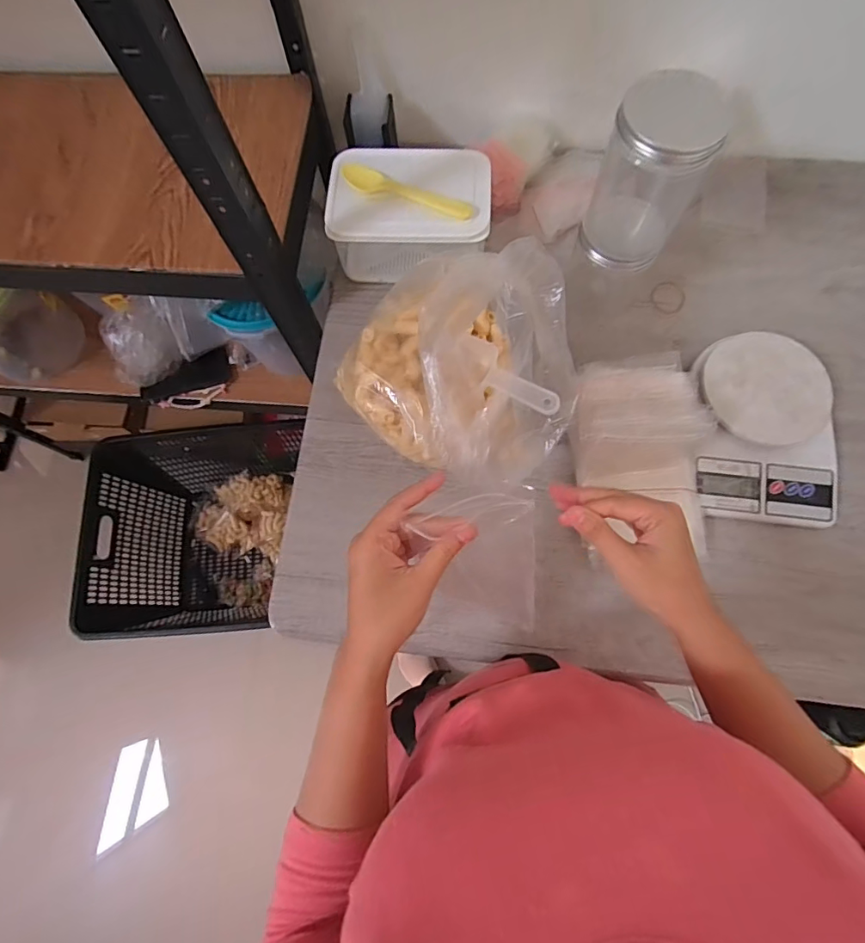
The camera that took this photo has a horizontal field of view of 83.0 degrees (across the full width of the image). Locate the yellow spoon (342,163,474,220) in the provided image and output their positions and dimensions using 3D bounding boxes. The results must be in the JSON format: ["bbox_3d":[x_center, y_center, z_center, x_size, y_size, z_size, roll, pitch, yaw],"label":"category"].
[{"bbox_3d":[-0.032,-0.314,0.555,0.157,0.012,0.033,23,76,9],"label":"yellow spoon"}]

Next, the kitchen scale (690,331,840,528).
[{"bbox_3d":[0.366,-0.047,0.531,0.146,0.034,0.198,4,74,4],"label":"kitchen scale"}]

